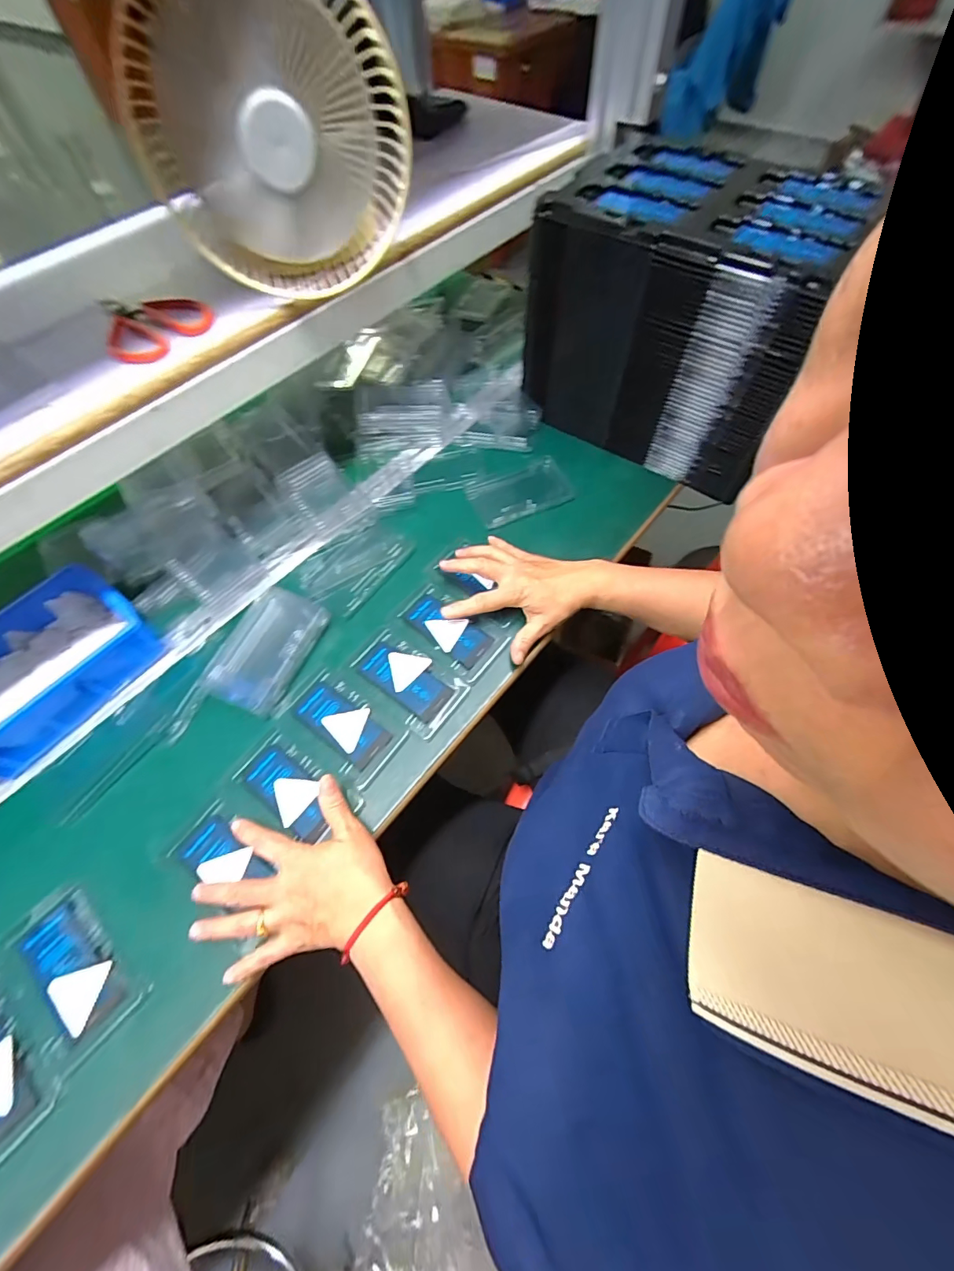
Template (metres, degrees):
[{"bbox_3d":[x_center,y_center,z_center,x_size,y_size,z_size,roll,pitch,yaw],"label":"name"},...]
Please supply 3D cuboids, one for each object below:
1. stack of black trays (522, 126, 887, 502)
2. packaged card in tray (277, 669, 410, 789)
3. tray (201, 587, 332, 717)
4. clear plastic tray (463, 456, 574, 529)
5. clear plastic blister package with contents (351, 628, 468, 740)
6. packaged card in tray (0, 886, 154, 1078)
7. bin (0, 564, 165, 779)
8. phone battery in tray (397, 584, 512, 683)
[{"bbox_3d":[0.250,-0.391,0.584,0.310,0.248,0.218,30,67,16],"label":"stack of black trays"},{"bbox_3d":[-0.137,0.089,0.469,0.119,0.006,0.070,34,68,17],"label":"packaged card in tray"},{"bbox_3d":[-0.225,0.013,0.497,0.084,0.031,0.130,15,63,9],"label":"tray"},{"bbox_3d":[0.056,-0.195,0.620,0.128,0.010,0.087,-22,64,-10],"label":"clear plastic tray"},{"bbox_3d":[-0.076,0.047,0.492,0.117,0.005,0.070,32,67,17],"label":"clear plastic blister package with contents"},{"bbox_3d":[-0.338,0.275,0.377,0.127,0.004,0.068,35,68,18],"label":"packaged card in tray"},{"bbox_3d":[-0.457,0.032,0.481,0.144,0.058,0.208,31,67,16],"label":"bin"},{"bbox_3d":[-0.029,-0.008,0.522,0.120,0.006,0.070,37,69,19],"label":"phone battery in tray"}]

